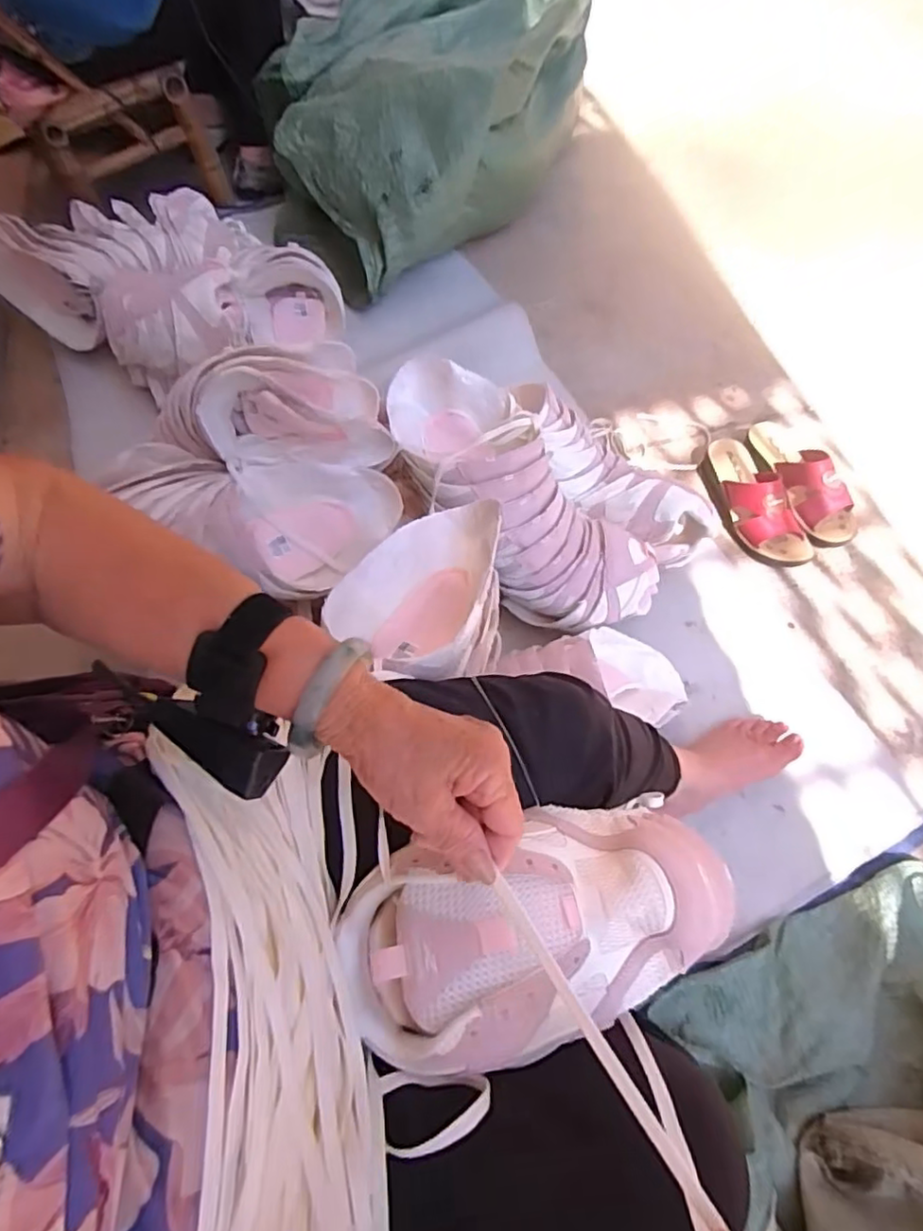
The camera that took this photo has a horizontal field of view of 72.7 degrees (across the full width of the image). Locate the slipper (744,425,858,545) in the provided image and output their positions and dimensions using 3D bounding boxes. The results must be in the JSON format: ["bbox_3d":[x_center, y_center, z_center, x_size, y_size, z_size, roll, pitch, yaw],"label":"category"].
[{"bbox_3d":[0.510,-0.209,0.939,0.099,0.077,0.227,-22,66,-10],"label":"slipper"}]

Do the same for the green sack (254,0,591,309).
[{"bbox_3d":[-0.032,-0.936,1.175,0.644,0.303,0.503,-28,68,-13],"label":"green sack"}]

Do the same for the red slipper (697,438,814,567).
[{"bbox_3d":[0.429,-0.175,0.923,0.089,0.080,0.228,-19,66,-9],"label":"red slipper"}]

